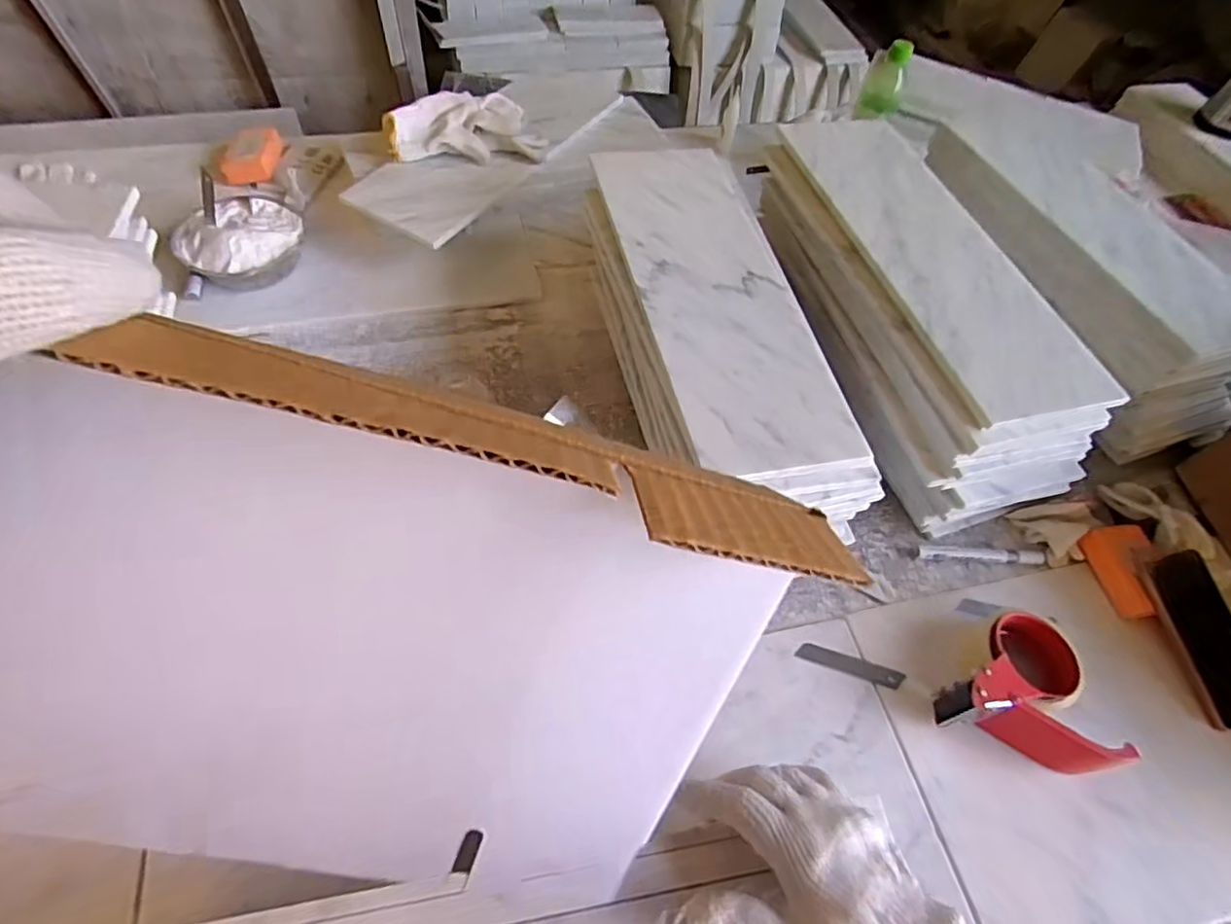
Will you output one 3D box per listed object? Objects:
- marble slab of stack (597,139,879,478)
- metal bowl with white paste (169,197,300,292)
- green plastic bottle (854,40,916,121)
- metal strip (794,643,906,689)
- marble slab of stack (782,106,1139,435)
[{"bbox_3d":[0.099,-0.184,0.636,0.156,0.015,0.449,-9,59,-10],"label":"marble slab of stack"},{"bbox_3d":[-0.456,-0.266,0.778,0.142,0.060,0.129,-25,63,-19],"label":"metal bowl with white paste"},{"bbox_3d":[0.379,-0.540,0.887,0.059,0.104,0.063,20,58,8],"label":"green plastic bottle"},{"bbox_3d":[0.218,0.190,0.587,0.097,0.005,0.018,17,53,6],"label":"metal strip"},{"bbox_3d":[0.322,-0.237,0.658,0.153,0.019,0.461,-10,59,-11],"label":"marble slab of stack"}]

